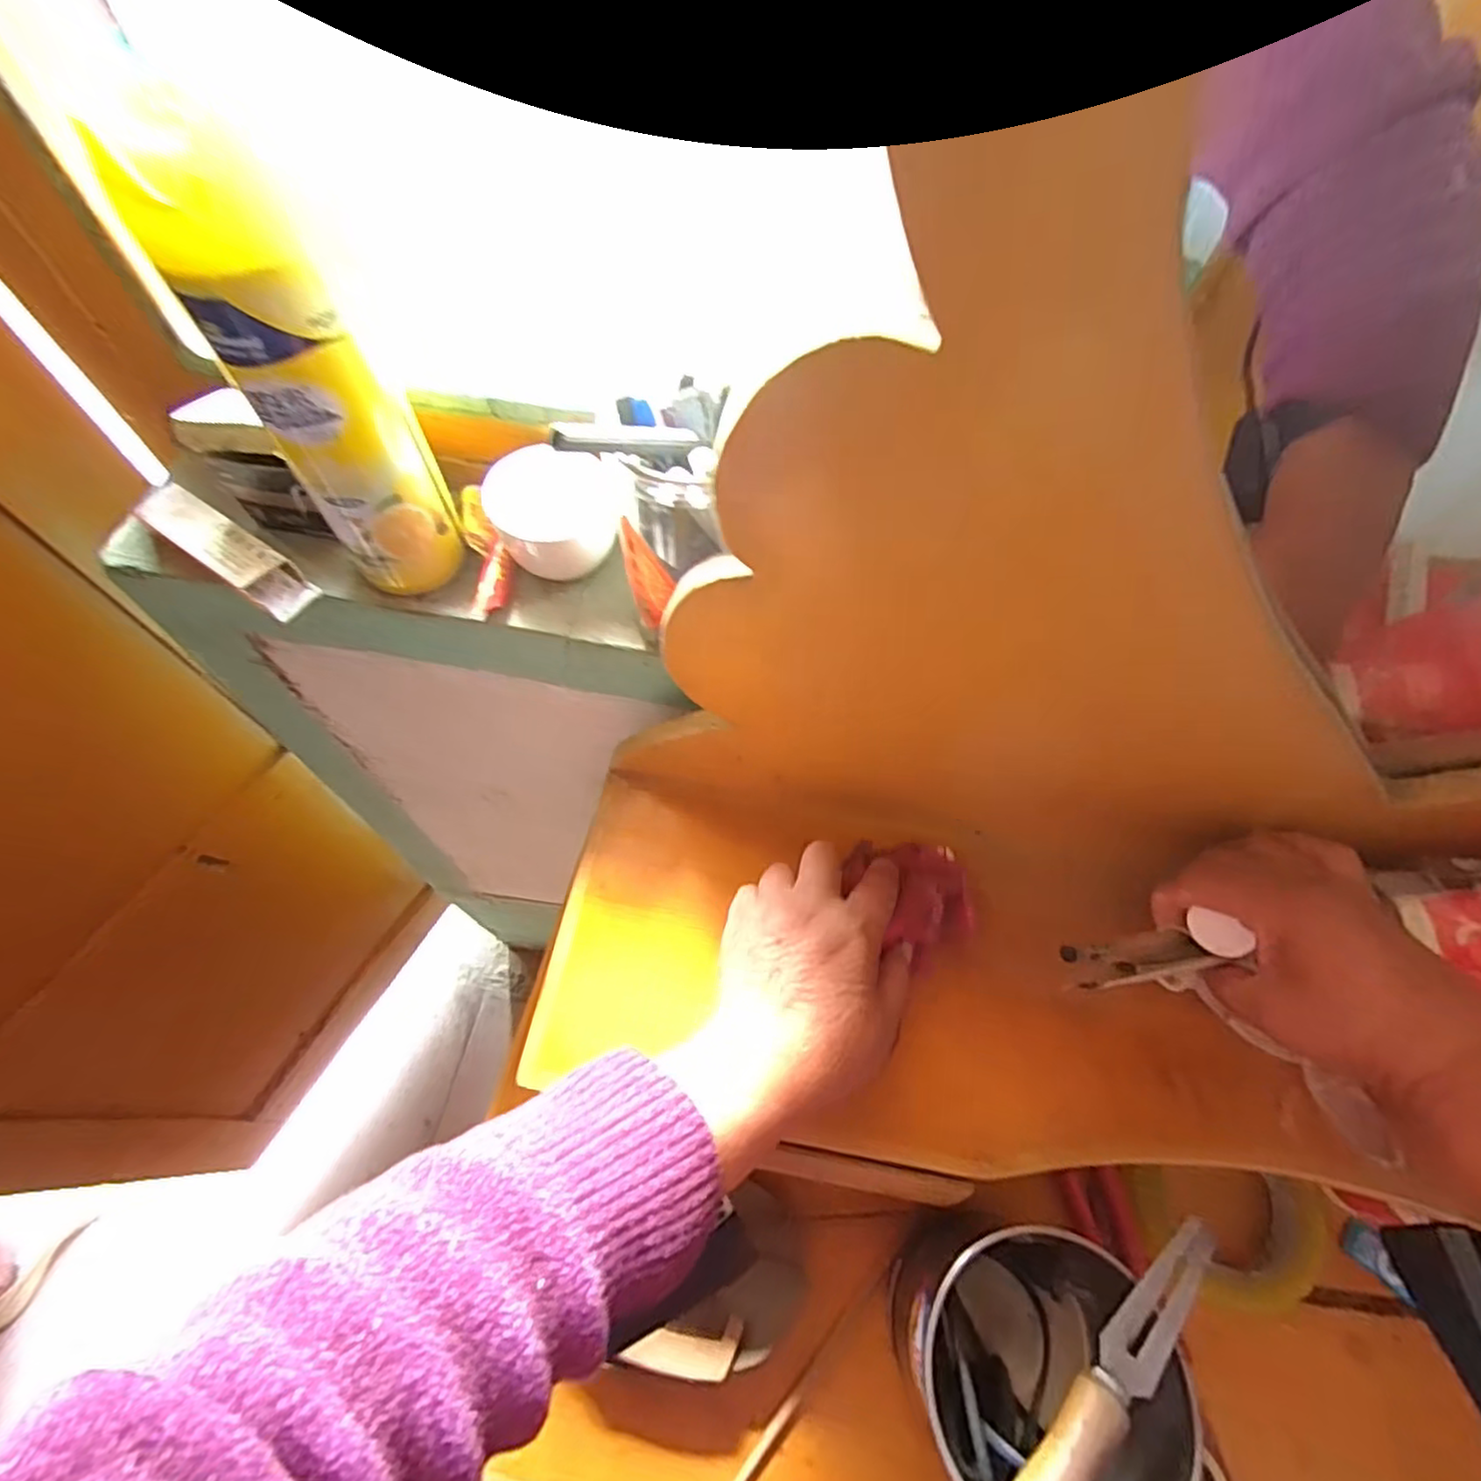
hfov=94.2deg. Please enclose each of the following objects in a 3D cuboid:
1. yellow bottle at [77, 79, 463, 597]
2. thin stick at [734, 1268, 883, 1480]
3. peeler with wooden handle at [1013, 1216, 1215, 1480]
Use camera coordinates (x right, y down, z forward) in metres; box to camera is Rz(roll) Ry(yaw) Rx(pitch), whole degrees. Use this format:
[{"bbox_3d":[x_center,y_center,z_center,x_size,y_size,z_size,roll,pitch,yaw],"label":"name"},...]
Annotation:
[{"bbox_3d":[-0.197,-0.157,0.325,0.056,0.214,0.048,12,63,5],"label":"yellow bottle"},{"bbox_3d":[0.039,0.364,0.395,0.008,0.006,0.130,39,68,18],"label":"thin stick"},{"bbox_3d":[0.151,0.267,0.279,0.161,0.025,0.022,-36,68,-18],"label":"peeler with wooden handle"}]

